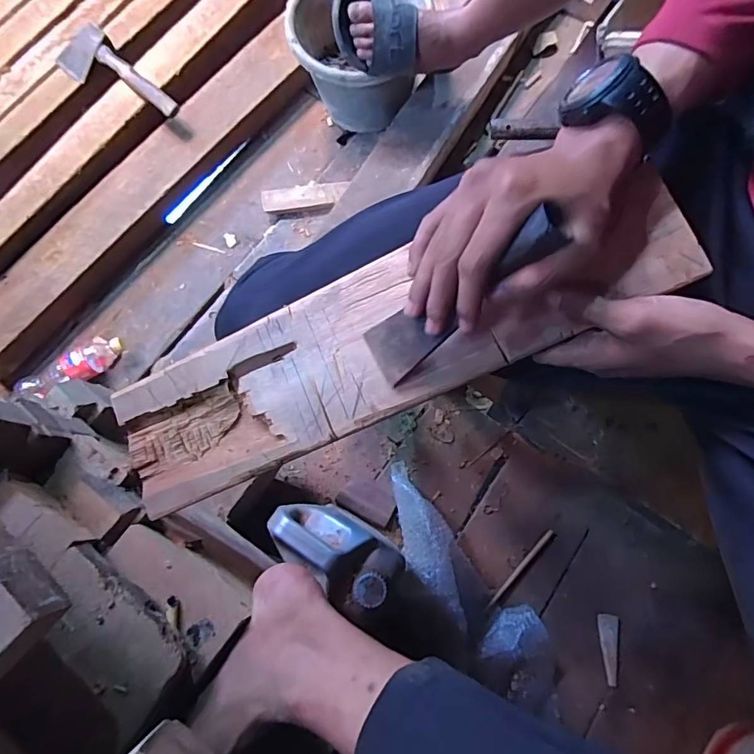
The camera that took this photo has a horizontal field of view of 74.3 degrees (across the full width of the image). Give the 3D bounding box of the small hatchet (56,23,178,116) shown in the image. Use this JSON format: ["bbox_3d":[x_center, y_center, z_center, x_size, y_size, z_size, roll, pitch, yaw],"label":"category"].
[{"bbox_3d":[-0.528,-0.597,0.989,0.254,0.040,0.108,43,81,9],"label":"small hatchet"}]

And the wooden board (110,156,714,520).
[{"bbox_3d":[-0.002,-0.022,0.392,0.462,0.021,0.124,-20,78,12],"label":"wooden board"}]

